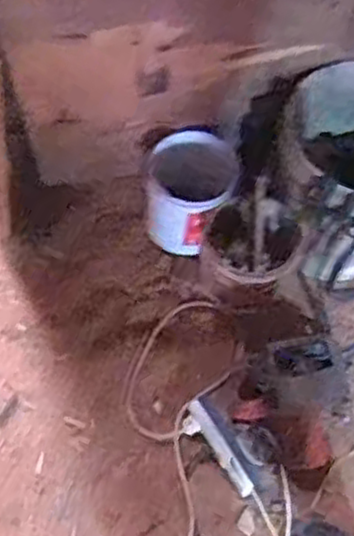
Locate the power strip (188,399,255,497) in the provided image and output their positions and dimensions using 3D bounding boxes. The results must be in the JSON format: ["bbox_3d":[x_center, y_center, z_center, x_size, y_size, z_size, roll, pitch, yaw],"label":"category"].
[{"bbox_3d":[0.082,0.330,1.390,0.034,0.026,0.192,-29,66,-15],"label":"power strip"}]

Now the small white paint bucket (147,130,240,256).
[{"bbox_3d":[0.028,-0.149,1.592,0.185,0.212,0.187,12,63,5],"label":"small white paint bucket"}]

